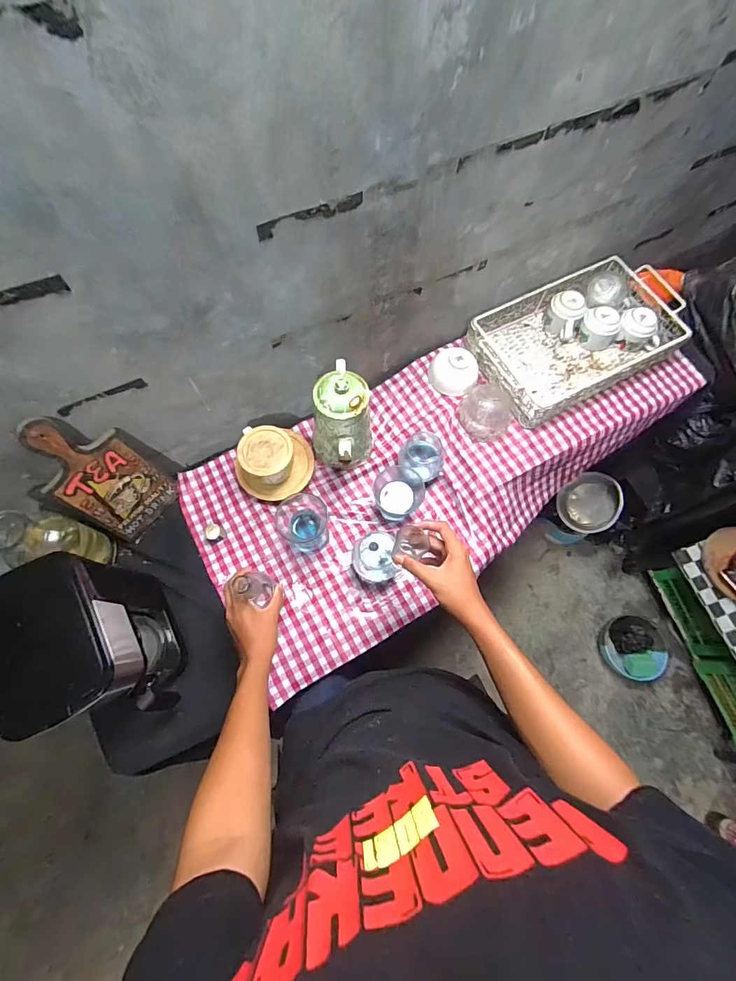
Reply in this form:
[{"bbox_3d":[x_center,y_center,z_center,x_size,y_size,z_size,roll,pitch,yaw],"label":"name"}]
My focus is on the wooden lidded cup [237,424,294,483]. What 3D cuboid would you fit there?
[{"bbox_3d":[-0.197,-0.063,0.777,0.109,0.086,0.100,30,72,8],"label":"wooden lidded cup"}]

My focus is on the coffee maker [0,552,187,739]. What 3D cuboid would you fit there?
[{"bbox_3d":[-0.403,0.225,0.593,0.133,0.254,0.196,-28,74,-11],"label":"coffee maker"}]

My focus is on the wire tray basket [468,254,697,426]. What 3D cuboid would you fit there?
[{"bbox_3d":[0.460,-0.344,0.894,0.448,0.085,0.273,-28,74,-11],"label":"wire tray basket"}]

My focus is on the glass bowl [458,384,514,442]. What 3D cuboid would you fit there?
[{"bbox_3d":[0.248,-0.167,0.836,0.110,0.074,0.101,1,71,-2],"label":"glass bowl"}]

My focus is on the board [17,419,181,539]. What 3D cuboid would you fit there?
[{"bbox_3d":[-0.449,-0.022,0.681,0.015,0.275,0.138,31,70,27],"label":"board"}]

